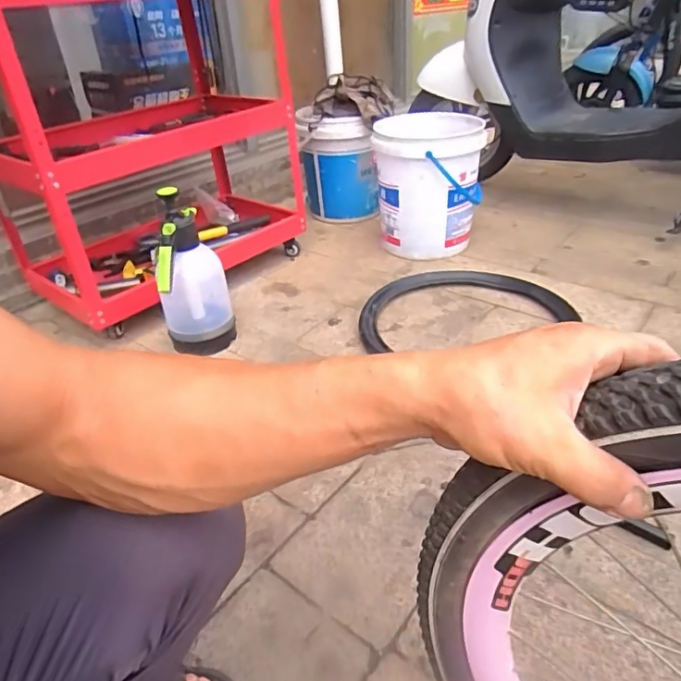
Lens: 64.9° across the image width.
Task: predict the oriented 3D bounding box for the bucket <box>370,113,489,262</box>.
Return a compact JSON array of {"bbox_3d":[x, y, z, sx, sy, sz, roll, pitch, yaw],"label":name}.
[{"bbox_3d":[0.237,-0.405,1.449,0.269,0.335,0.238,1,33,9],"label":"bucket"}]

